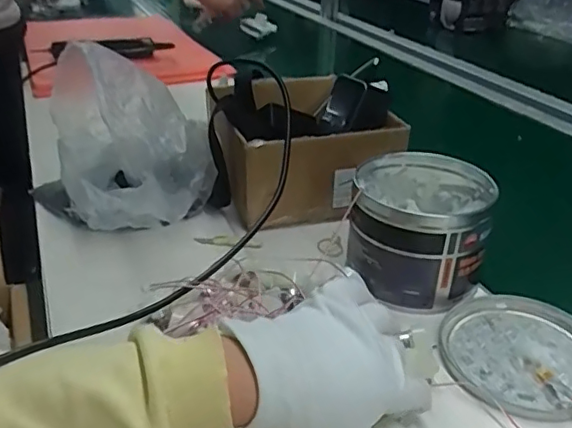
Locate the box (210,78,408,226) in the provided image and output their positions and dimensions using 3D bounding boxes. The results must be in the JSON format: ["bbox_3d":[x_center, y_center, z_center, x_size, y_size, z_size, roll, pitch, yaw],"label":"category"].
[{"bbox_3d":[0.018,-0.084,0.694,0.194,0.121,0.183,-8,31,-13],"label":"box"}]

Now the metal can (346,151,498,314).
[{"bbox_3d":[0.127,0.014,0.549,0.123,0.103,0.136,7,30,13],"label":"metal can"}]

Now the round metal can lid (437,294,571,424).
[{"bbox_3d":[0.195,0.112,0.472,0.131,0.011,0.137,0,30,0],"label":"round metal can lid"}]

